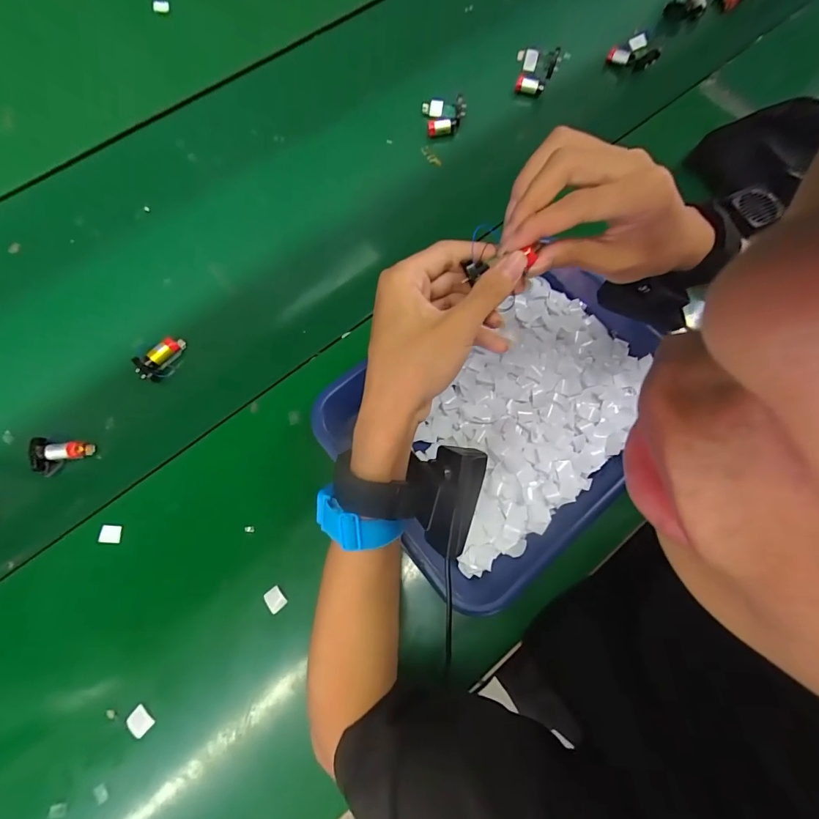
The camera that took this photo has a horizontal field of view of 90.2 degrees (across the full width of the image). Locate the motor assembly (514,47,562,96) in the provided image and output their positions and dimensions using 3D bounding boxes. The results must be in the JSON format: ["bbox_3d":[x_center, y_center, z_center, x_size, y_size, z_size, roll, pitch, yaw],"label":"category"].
[{"bbox_3d":[0.169,-0.452,0.544,0.054,0.041,0.034,16,75,3],"label":"motor assembly"}]

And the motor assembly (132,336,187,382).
[{"bbox_3d":[-0.260,-0.053,0.431,0.053,0.017,0.029,-41,79,-11],"label":"motor assembly"}]

